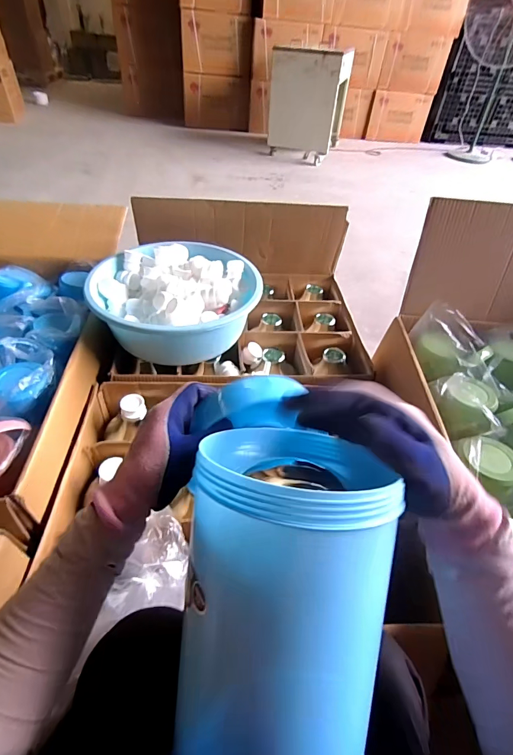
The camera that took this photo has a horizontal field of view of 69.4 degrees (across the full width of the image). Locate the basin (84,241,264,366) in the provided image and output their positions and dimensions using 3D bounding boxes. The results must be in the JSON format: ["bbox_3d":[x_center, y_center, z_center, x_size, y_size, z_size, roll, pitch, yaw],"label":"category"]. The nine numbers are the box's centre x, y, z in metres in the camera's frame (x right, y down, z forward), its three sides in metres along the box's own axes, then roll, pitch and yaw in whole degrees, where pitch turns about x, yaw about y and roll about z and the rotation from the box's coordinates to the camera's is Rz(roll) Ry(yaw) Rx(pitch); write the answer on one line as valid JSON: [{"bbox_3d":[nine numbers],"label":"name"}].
[{"bbox_3d":[-0.179,-0.165,0.836,0.362,0.128,0.327,-2,45,-8],"label":"basin"}]

